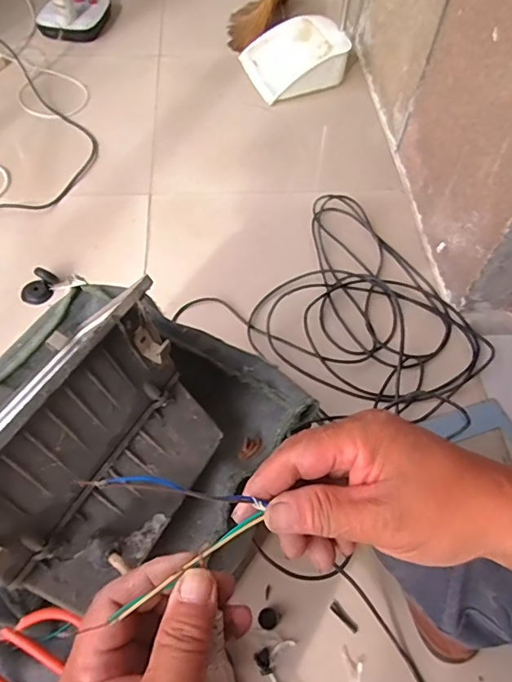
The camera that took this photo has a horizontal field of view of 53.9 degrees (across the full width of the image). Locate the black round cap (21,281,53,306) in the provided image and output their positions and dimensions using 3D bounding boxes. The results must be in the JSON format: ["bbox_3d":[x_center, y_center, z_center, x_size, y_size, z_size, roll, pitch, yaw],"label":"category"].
[{"bbox_3d":[-0.420,-0.091,0.964,0.054,0.017,0.049,38,64,18],"label":"black round cap"}]

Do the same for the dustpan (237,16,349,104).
[{"bbox_3d":[0.108,-0.806,1.408,0.255,0.109,0.251,-19,60,-15],"label":"dustpan"}]

